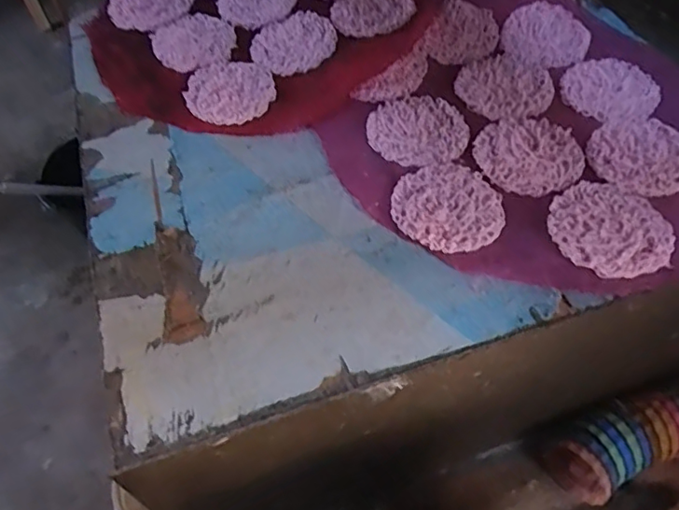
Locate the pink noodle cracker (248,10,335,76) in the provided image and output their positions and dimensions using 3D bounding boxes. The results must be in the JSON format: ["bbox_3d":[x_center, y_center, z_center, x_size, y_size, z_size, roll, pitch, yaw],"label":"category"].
[{"bbox_3d":[-0.044,-0.202,0.550,0.078,0.008,0.080,0,57,0],"label":"pink noodle cracker"}]

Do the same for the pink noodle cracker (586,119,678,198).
[{"bbox_3d":[0.233,-0.077,0.442,0.078,0.008,0.076,-1,53,2],"label":"pink noodle cracker"}]

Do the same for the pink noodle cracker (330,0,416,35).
[{"bbox_3d":[0.032,-0.238,0.563,0.078,0.009,0.076,-1,53,2],"label":"pink noodle cracker"}]

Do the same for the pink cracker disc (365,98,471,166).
[{"bbox_3d":[0.064,-0.102,0.474,0.078,0.005,0.077,-1,53,2],"label":"pink cracker disc"}]

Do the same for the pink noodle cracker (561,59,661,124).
[{"bbox_3d":[0.233,-0.143,0.496,0.076,0.009,0.079,0,57,0],"label":"pink noodle cracker"}]

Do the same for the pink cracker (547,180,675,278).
[{"bbox_3d":[0.187,-0.021,0.404,0.076,0.007,0.079,-1,53,2],"label":"pink cracker"}]

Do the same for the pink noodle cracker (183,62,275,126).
[{"bbox_3d":[-0.097,-0.147,0.512,0.077,0.012,0.073,0,57,0],"label":"pink noodle cracker"}]

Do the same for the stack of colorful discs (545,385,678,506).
[{"bbox_3d":[0.287,0.160,0.527,0.192,0.059,0.063,-19,54,-12],"label":"stack of colorful discs"}]

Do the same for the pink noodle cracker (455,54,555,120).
[{"bbox_3d":[0.142,-0.145,0.502,0.080,0.005,0.080,-1,53,2],"label":"pink noodle cracker"}]

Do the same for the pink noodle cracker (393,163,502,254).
[{"bbox_3d":[0.079,-0.037,0.424,0.078,0.008,0.079,-1,53,2],"label":"pink noodle cracker"}]

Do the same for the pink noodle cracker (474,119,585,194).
[{"bbox_3d":[0.147,-0.079,0.449,0.079,0.005,0.075,-1,53,2],"label":"pink noodle cracker"}]

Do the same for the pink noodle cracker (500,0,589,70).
[{"bbox_3d":[0.193,-0.208,0.540,0.076,0.006,0.086,9,54,9],"label":"pink noodle cracker"}]

